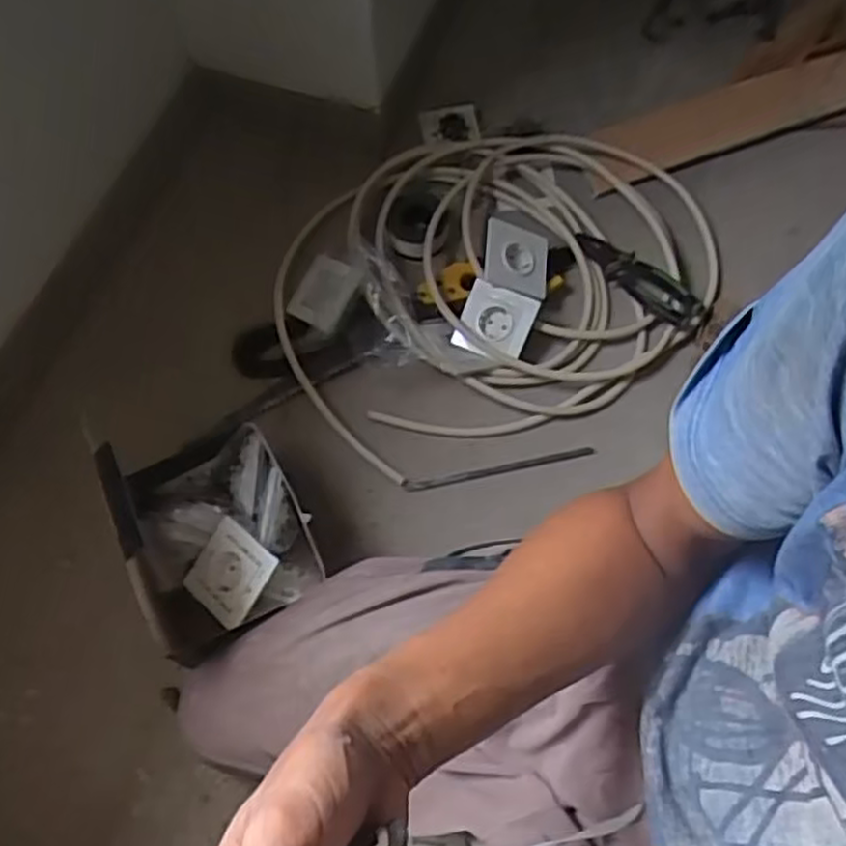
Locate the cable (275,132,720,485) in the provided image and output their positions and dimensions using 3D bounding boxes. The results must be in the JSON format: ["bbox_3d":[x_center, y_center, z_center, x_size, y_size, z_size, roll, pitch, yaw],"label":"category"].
[{"bbox_3d":[0.095,-0.211,0.999,0.591,0.083,0.458,-37,71,-15],"label":"cable"}]

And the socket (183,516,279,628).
[{"bbox_3d":[-0.191,0.147,0.759,0.080,0.017,0.081,33,92,22],"label":"socket"}]

